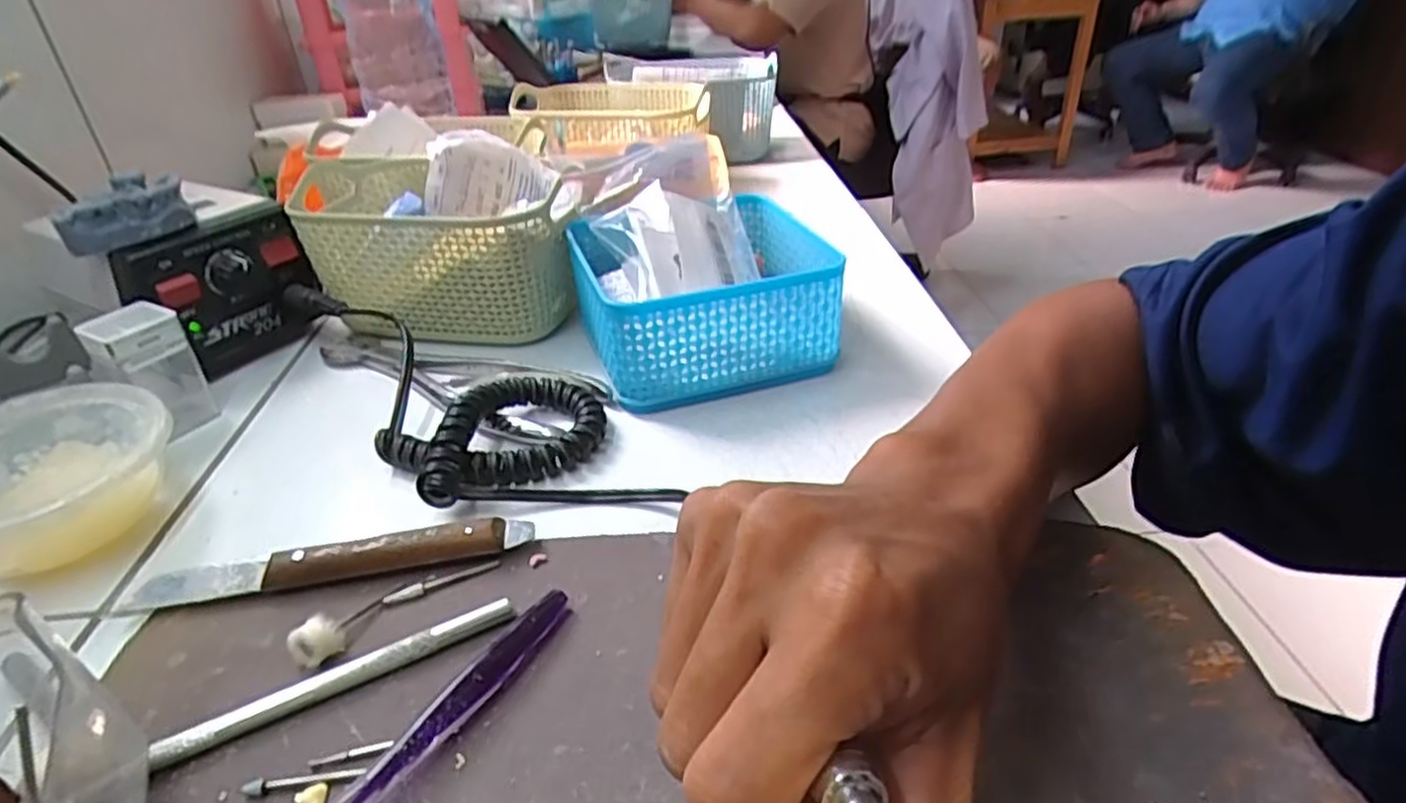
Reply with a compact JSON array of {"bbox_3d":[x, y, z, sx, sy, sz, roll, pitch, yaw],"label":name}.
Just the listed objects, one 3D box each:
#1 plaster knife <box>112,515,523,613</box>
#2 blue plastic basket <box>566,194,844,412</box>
[{"bbox_3d":[-0.147,0.061,0.294,0.155,0.014,0.016,-7,33,-6],"label":"plaster knife"},{"bbox_3d":[-0.003,-0.064,0.437,0.142,0.069,0.128,-14,34,-15],"label":"blue plastic basket"}]

